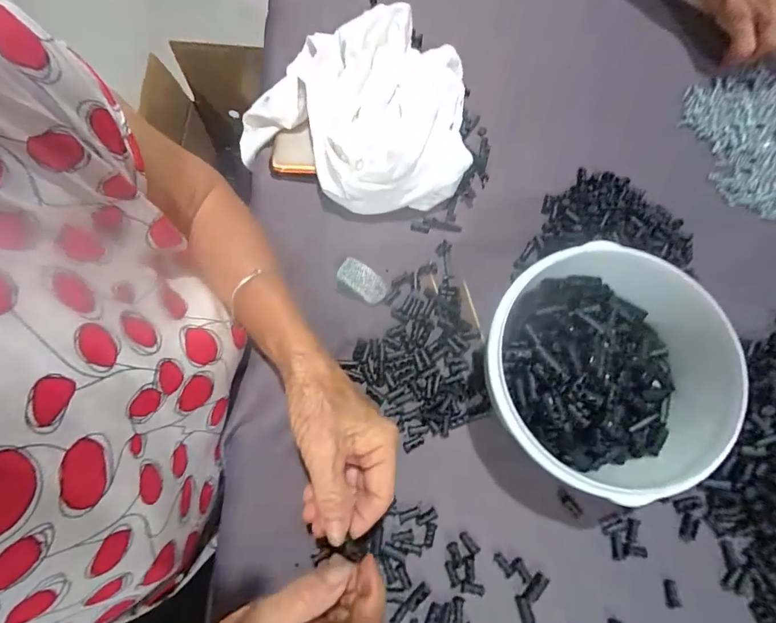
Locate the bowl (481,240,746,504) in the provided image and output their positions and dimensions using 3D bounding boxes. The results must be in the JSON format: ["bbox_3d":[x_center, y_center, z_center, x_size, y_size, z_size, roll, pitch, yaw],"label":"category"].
[{"bbox_3d":[0.159,0.048,0.295,0.178,0.074,0.157,29,78,7],"label":"bowl"}]

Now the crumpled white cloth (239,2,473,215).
[{"bbox_3d":[-0.029,-0.181,0.362,0.213,0.067,0.162,15,77,3],"label":"crumpled white cloth"}]

